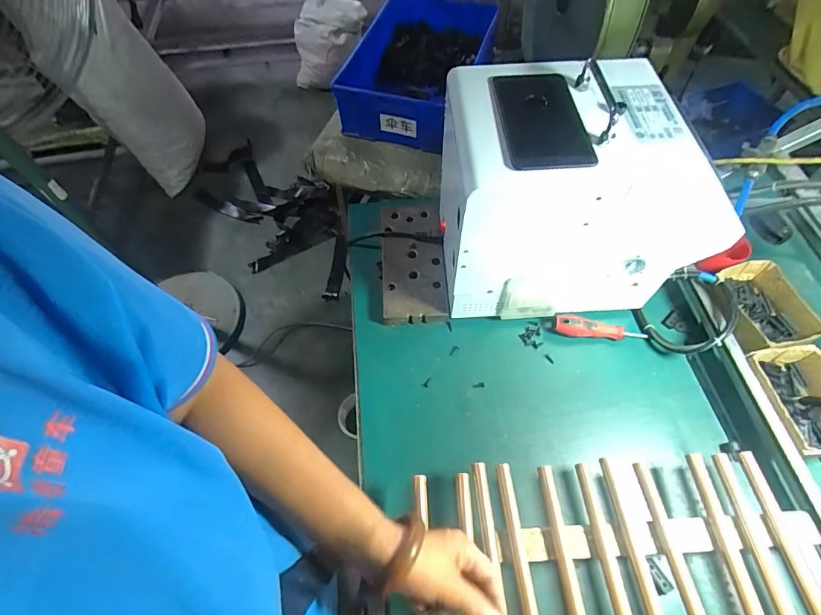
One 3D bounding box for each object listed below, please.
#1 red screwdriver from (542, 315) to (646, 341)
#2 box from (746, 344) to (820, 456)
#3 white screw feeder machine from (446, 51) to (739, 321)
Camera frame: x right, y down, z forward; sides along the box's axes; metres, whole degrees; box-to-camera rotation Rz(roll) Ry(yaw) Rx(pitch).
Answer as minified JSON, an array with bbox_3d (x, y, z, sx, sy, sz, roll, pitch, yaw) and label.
[{"bbox_3d":[0.281,0.031,0.642,0.148,0.028,0.029,8,60,6],"label":"red screwdriver"},{"bbox_3d":[0.520,0.124,0.561,0.102,0.046,0.139,-8,60,-3],"label":"box"},{"bbox_3d":[0.222,-0.147,0.600,0.339,0.296,0.219,-5,60,-1],"label":"white screw feeder machine"}]

